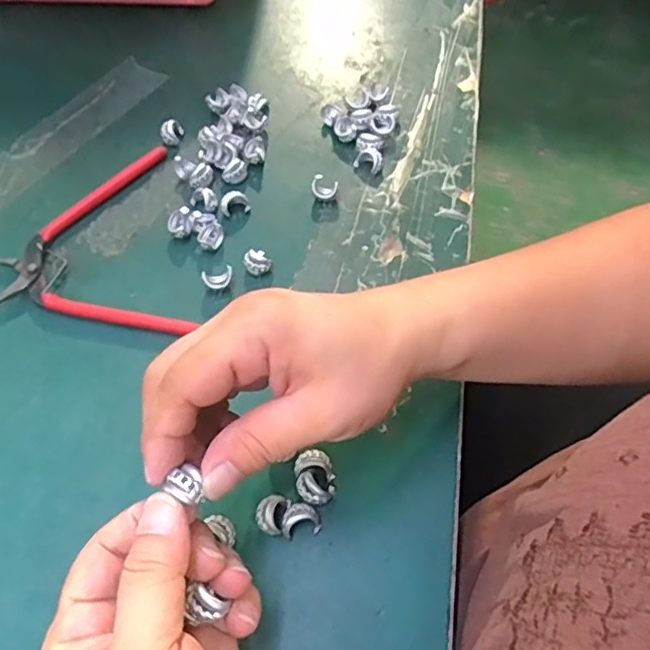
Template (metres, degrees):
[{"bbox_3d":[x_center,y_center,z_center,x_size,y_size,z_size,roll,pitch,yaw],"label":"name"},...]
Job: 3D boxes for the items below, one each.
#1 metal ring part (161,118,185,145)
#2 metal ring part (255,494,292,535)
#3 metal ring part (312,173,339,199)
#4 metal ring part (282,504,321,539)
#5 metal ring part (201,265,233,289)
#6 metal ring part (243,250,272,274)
[{"bbox_3d":[-0.107,-0.136,0.418,0.016,0.013,0.014,-16,61,-8],"label":"metal ring part"},{"bbox_3d":[-0.025,0.090,0.286,0.014,0.009,0.019,14,61,9],"label":"metal ring part"},{"bbox_3d":[0.000,-0.089,0.384,0.016,0.016,0.011,2,60,2],"label":"metal ring part"},{"bbox_3d":[-0.012,0.093,0.283,0.018,0.011,0.014,-10,60,-5],"label":"metal ring part"},{"bbox_3d":[-0.063,-0.027,0.353,0.018,0.010,0.011,-10,60,-5],"label":"metal ring part"},{"bbox_3d":[-0.041,-0.038,0.358,0.014,0.011,0.015,0,60,1],"label":"metal ring part"}]

